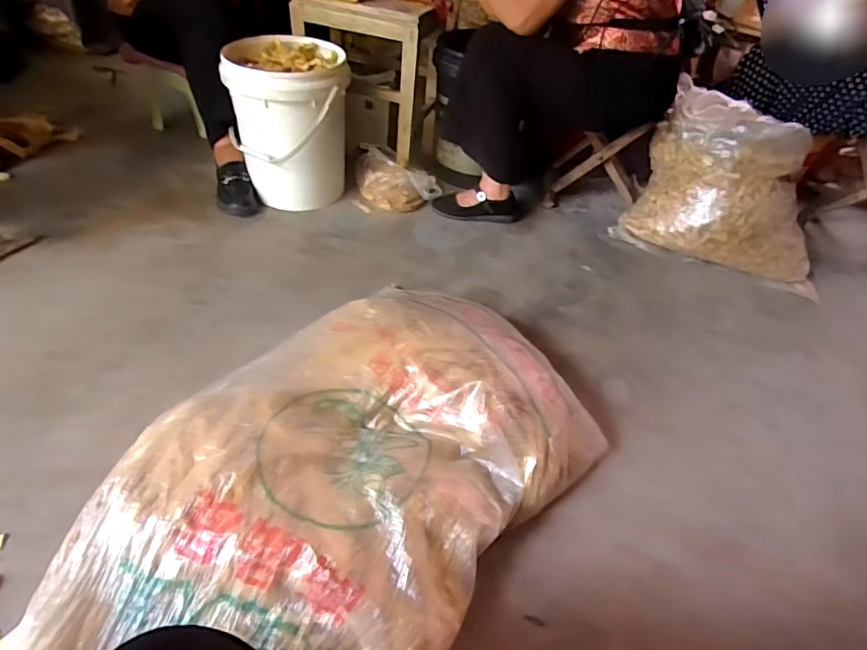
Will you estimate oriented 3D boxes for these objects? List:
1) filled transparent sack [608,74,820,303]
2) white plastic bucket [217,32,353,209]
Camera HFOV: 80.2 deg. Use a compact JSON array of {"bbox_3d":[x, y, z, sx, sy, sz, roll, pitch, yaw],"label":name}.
[{"bbox_3d":[0.763,-0.326,1.286,0.496,0.346,0.219,26,47,20],"label":"filled transparent sack"},{"bbox_3d":[-0.379,-0.547,1.385,0.295,0.338,0.297,-6,45,-13],"label":"white plastic bucket"}]

